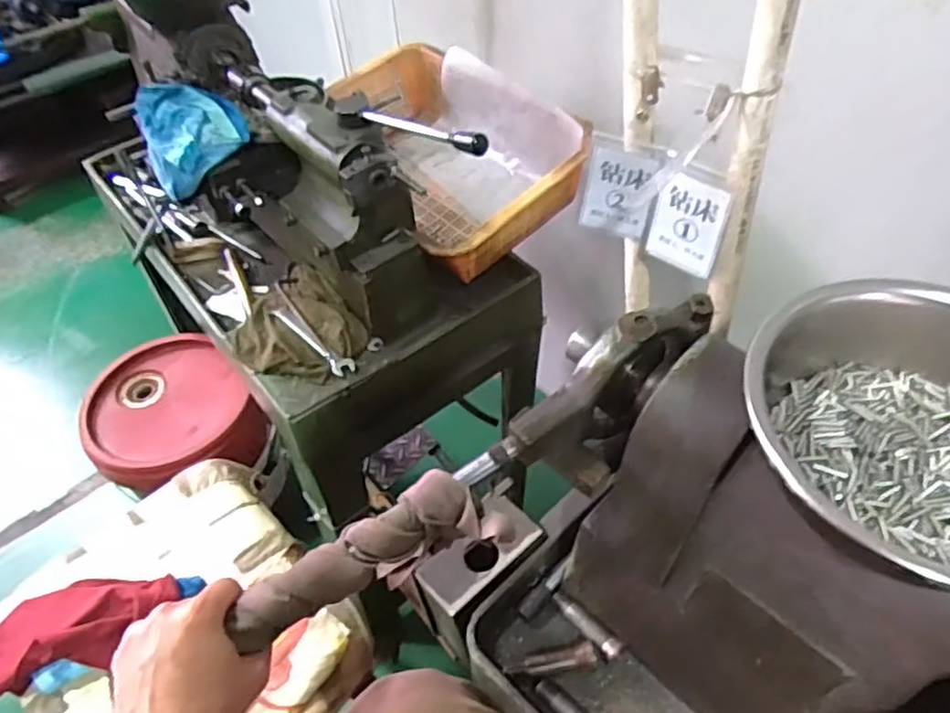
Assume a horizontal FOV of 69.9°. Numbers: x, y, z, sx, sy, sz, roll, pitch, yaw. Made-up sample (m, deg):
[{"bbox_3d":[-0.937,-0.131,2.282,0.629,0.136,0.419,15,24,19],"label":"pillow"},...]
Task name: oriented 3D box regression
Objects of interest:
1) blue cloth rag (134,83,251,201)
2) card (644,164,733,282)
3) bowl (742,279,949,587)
[{"bbox_3d":[-0.318,-0.253,0.776,0.109,0.034,0.129,-16,71,-23],"label":"blue cloth rag"},{"bbox_3d":[0.178,-0.114,0.572,0.063,0.094,0.010,27,49,27],"label":"card"},{"bbox_3d":[0.232,0.046,0.343,0.190,0.054,0.160,-1,49,3],"label":"bowl"}]

